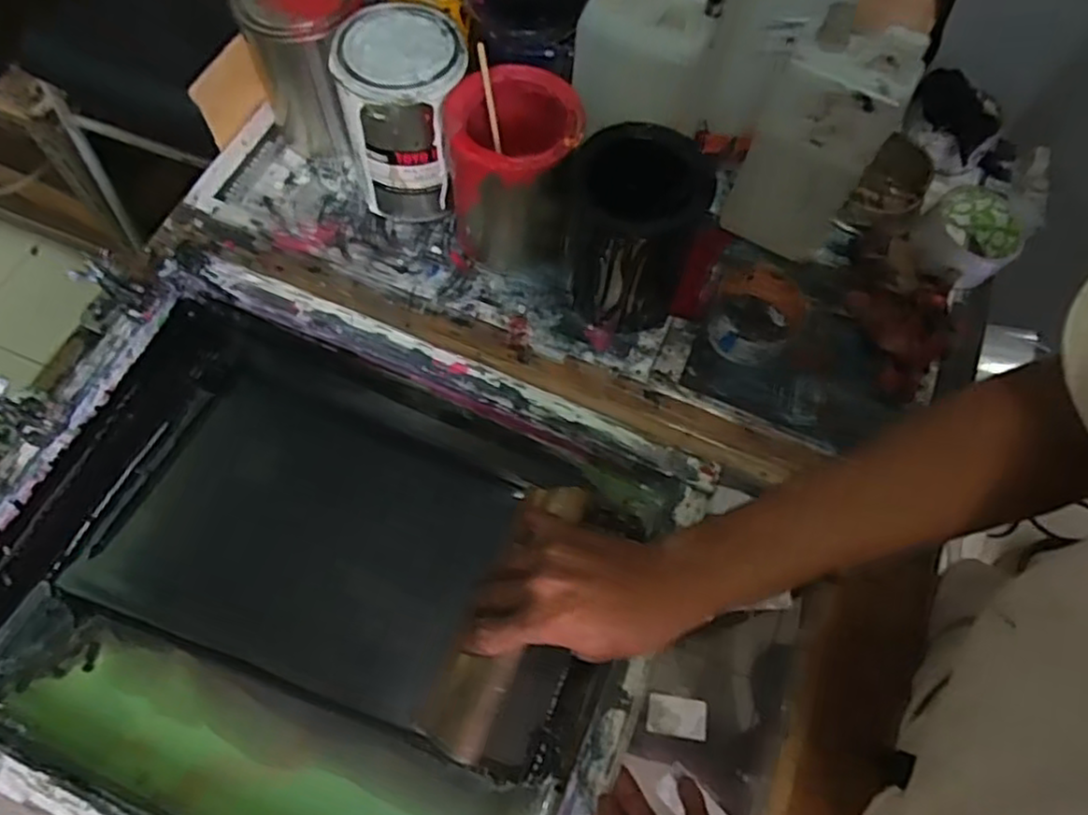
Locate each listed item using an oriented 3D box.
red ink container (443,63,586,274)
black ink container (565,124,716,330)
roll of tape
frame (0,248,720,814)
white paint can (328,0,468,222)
[{"bbox_3d":[-0.027,-0.196,0.602,0.108,0.148,0.099,-1,66,-3],"label":"red ink container"},{"bbox_3d":[0.071,-0.144,0.588,0.107,0.149,0.106,23,67,7],"label":"black ink container"},{"bbox_3d":[0.193,-0.087,0.634,0.080,0.041,0.098,25,67,8],"label":"roll of tape"},{"bbox_3d":[-0.162,0.121,0.503,0.471,0.067,0.383,22,65,8],"label":"frame"},{"bbox_3d":[-0.122,-0.255,0.626,0.102,0.162,0.099,1,66,-2],"label":"white paint can"}]

